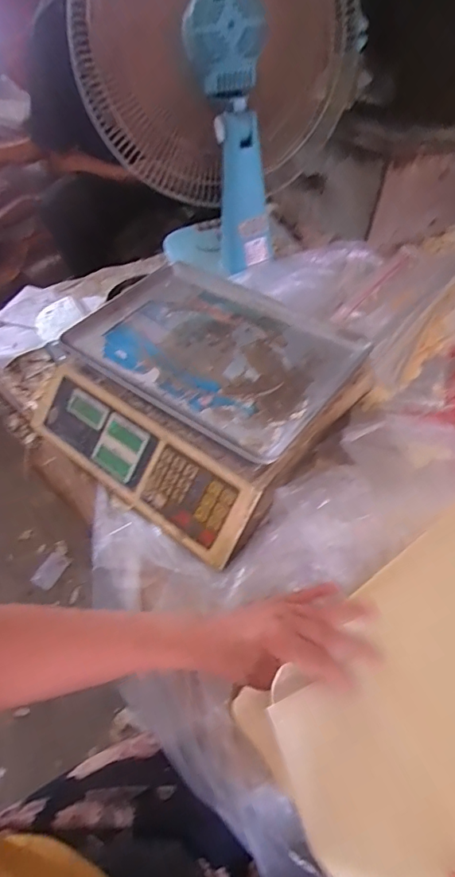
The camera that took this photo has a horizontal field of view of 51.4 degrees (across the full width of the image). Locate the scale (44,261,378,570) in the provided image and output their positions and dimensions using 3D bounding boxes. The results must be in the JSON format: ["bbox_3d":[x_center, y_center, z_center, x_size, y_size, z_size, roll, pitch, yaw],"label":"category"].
[{"bbox_3d":[-0.043,-0.066,0.601,0.342,0.094,0.313,31,60,27],"label":"scale"}]

